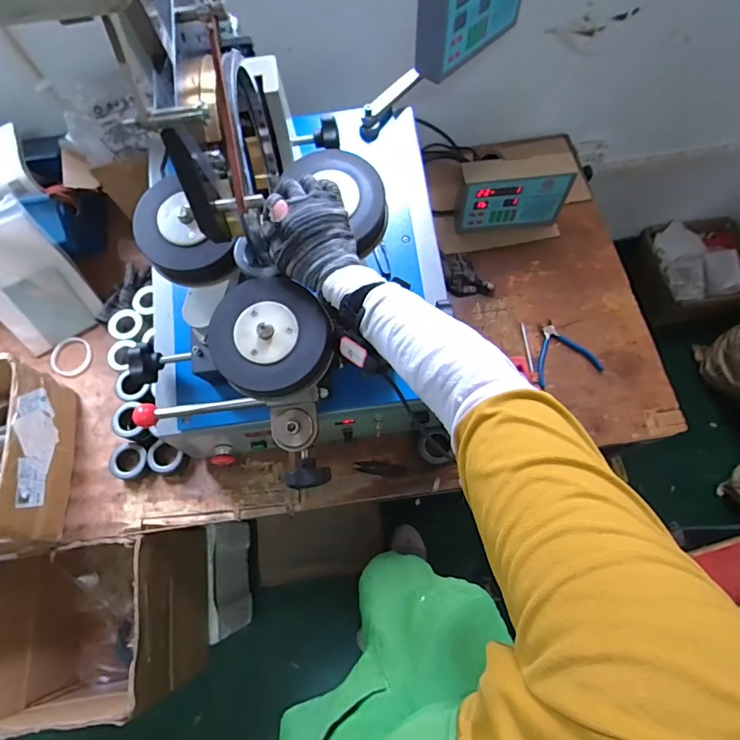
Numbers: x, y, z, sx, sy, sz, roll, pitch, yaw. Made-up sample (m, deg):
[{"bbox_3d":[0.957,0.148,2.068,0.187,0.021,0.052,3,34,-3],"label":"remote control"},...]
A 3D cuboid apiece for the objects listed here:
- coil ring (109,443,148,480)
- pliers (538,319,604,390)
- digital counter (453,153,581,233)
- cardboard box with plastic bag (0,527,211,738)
[{"bbox_3d":[-0.465,0.178,0.858,0.069,0.036,0.068,-1,69,2],"label":"coil ring"},{"bbox_3d":[0.385,-0.041,0.908,0.124,0.028,0.136,-16,69,-3],"label":"pliers"},{"bbox_3d":[0.310,-0.383,0.965,0.228,0.152,0.069,-3,69,1],"label":"digital counter"},{"bbox_3d":[-0.564,0.526,0.938,0.341,0.375,0.291,-8,69,0],"label":"cardboard box with plastic bag"}]

